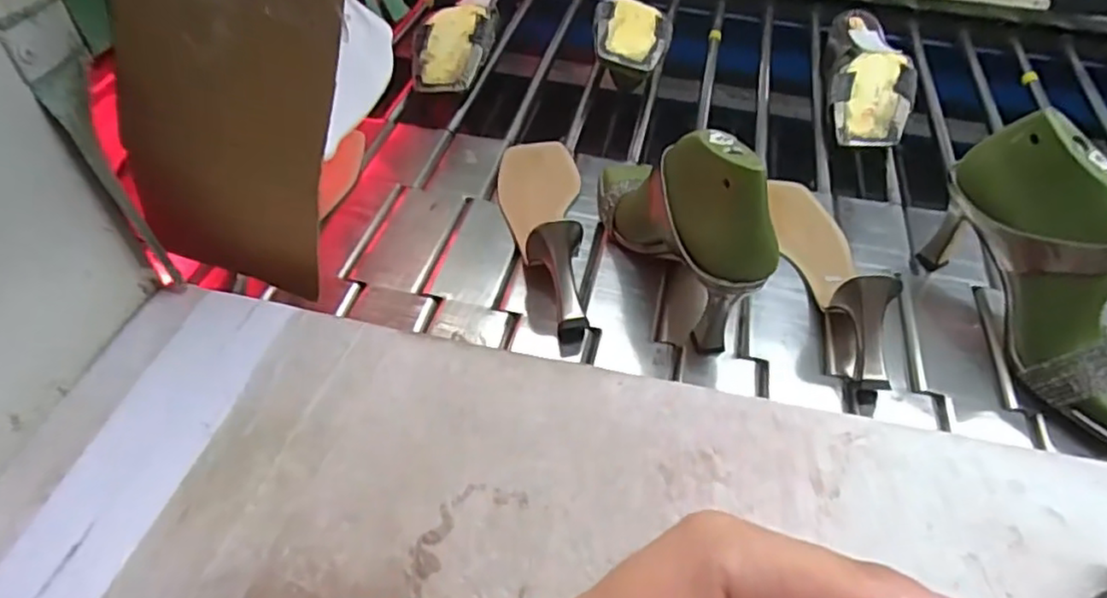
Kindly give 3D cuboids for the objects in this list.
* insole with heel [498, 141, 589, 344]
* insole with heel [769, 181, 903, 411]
[{"bbox_3d":[-0.011,-0.083,0.576,0.071,0.062,0.245,1,48,-2],"label":"insole with heel"},{"bbox_3d":[0.234,-0.038,0.550,0.064,0.061,0.247,-1,48,-5],"label":"insole with heel"}]

